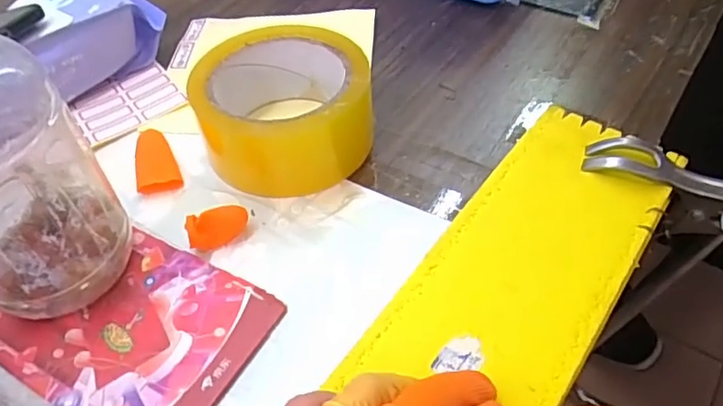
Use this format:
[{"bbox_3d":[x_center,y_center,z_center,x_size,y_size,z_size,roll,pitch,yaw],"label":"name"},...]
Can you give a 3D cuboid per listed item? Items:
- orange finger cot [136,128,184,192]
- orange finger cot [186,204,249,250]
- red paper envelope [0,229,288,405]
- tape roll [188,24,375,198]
[{"bbox_3d":[-0.125,-0.025,0.346,0.024,0.013,0.045,-20,51,-13],"label":"orange finger cot"},{"bbox_3d":[-0.076,0.014,0.306,0.031,0.019,0.017,-16,51,-10],"label":"orange finger cot"},{"bbox_3d":[-0.128,0.052,0.285,0.158,0.004,0.092,24,55,21],"label":"red paper envelope"},{"bbox_3d":[-0.047,-0.059,0.347,0.099,0.050,0.098,-1,49,2],"label":"tape roll"}]

